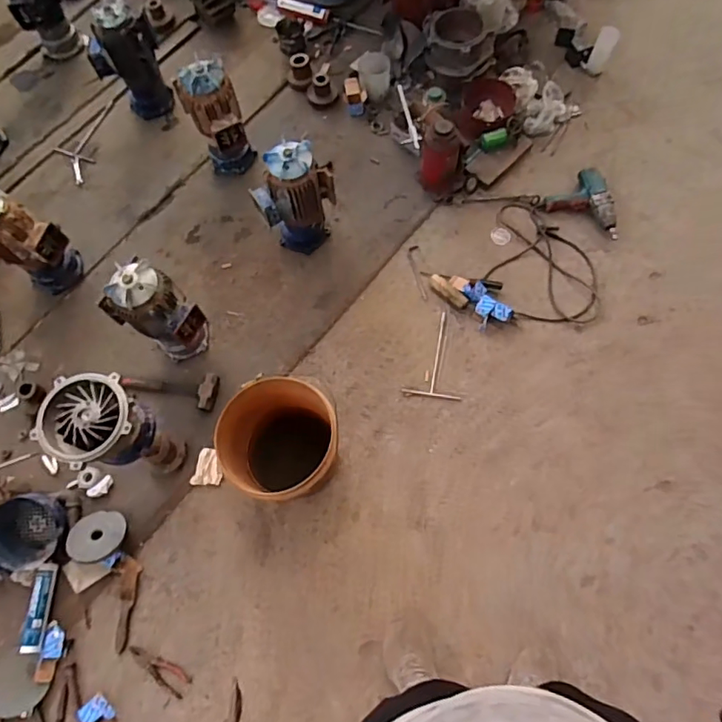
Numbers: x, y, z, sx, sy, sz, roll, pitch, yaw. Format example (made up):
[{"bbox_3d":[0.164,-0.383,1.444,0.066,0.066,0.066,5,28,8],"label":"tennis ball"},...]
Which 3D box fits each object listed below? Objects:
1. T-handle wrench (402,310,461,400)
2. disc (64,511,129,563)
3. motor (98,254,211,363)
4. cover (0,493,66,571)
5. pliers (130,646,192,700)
[{"bbox_3d":[0.240,-0.023,1.714,0.177,0.011,0.289,8,69,3],"label":"T-handle wrench"},{"bbox_3d":[-0.751,0.498,1.505,0.146,0.020,0.138,0,69,0],"label":"disc"},{"bbox_3d":[-0.580,-0.132,1.554,0.206,0.390,0.167,27,74,13],"label":"motor"},{"bbox_3d":[-0.932,0.478,1.482,0.198,0.083,0.198,3,70,2],"label":"cover"},{"bbox_3d":[-0.538,0.820,1.413,0.183,0.014,0.056,34,73,12],"label":"pliers"}]

